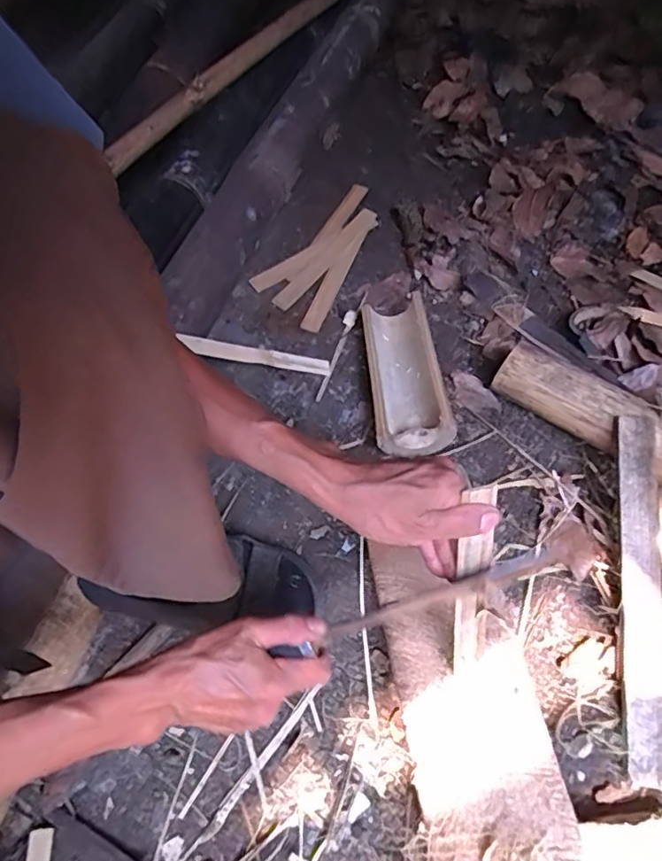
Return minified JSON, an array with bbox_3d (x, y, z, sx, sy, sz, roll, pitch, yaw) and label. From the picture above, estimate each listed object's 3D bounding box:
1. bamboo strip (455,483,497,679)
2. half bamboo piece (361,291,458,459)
[{"bbox_3d":[0.109,0.128,0.447,0.022,0.222,0.010,-2,37,3],"label":"bamboo strip"},{"bbox_3d":[0.094,-0.078,0.717,0.092,0.054,0.261,-4,58,1],"label":"half bamboo piece"}]

